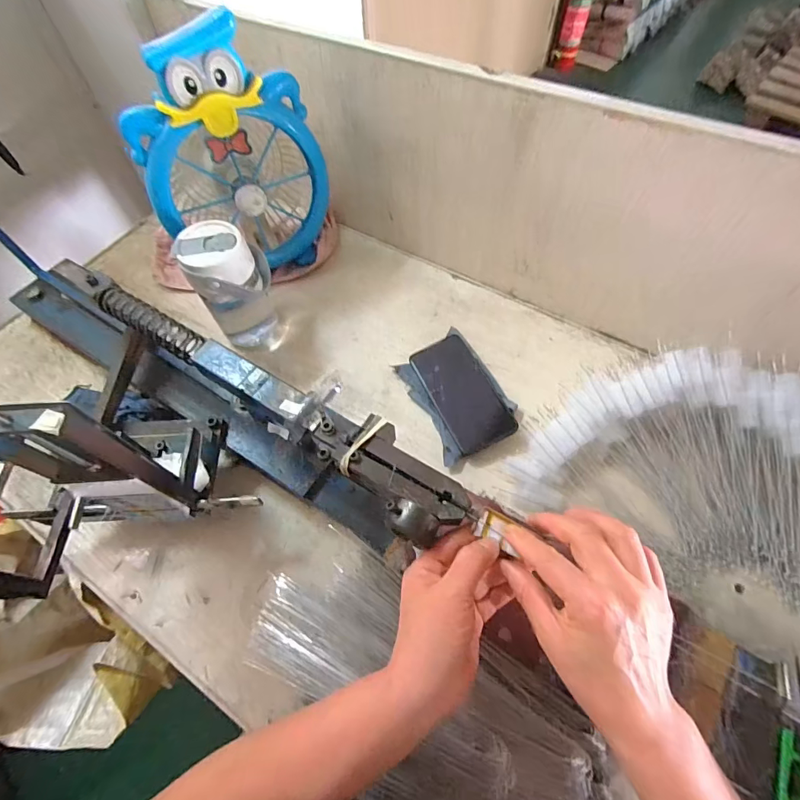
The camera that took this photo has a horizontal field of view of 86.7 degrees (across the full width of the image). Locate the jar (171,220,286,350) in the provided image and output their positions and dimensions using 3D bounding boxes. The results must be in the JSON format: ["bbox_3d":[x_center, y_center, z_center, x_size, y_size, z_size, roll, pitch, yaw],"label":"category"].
[{"bbox_3d":[-0.210,-0.140,0.556,0.093,0.166,0.080,-27,64,-13],"label":"jar"}]

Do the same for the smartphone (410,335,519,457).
[{"bbox_3d":[0.077,-0.011,0.547,0.077,0.010,0.158,-26,66,-3],"label":"smartphone"}]

